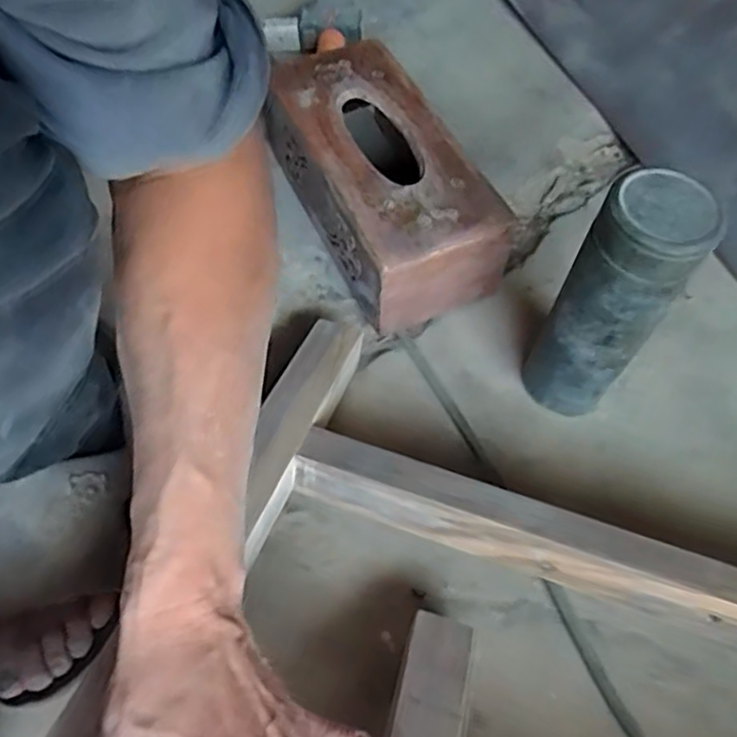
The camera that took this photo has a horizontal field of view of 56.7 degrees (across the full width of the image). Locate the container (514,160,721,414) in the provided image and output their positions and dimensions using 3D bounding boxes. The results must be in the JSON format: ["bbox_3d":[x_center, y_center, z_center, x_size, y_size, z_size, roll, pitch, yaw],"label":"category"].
[{"bbox_3d":[0.169,-0.039,0.492,0.066,0.223,0.063,1,61,-2],"label":"container"}]

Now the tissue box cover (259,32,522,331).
[{"bbox_3d":[0.007,-0.169,0.634,0.126,0.118,0.262,-23,65,-15],"label":"tissue box cover"}]

